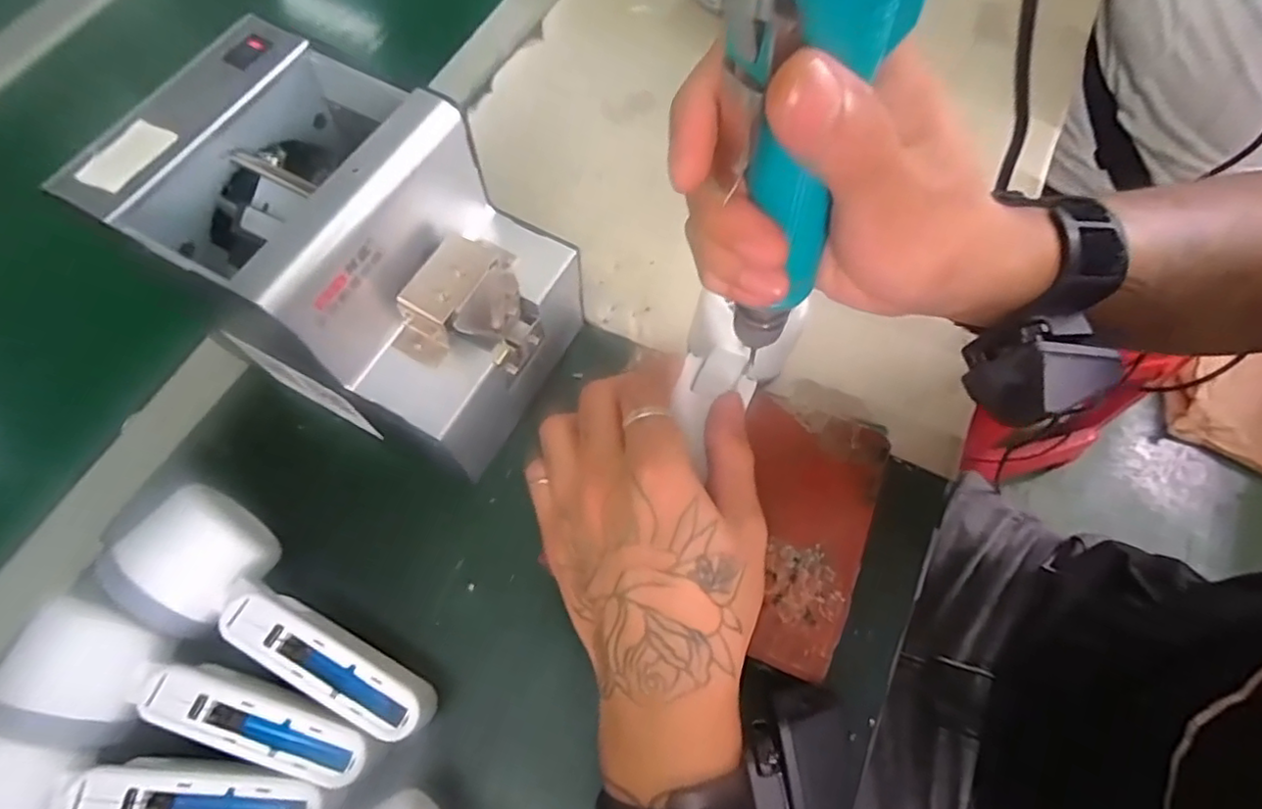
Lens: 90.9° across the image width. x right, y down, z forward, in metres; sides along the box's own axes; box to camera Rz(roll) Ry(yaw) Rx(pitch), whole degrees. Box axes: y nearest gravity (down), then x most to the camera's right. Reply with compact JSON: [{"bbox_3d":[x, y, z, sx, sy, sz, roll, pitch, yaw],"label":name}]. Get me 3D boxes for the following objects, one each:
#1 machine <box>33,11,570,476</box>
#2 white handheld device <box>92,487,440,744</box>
[{"bbox_3d":[-0.130,-0.070,0.313,0.173,0.137,0.124,26,69,11],"label":"machine"},{"bbox_3d":[-0.164,0.107,0.293,0.158,0.059,0.053,33,71,14],"label":"white handheld device"}]

